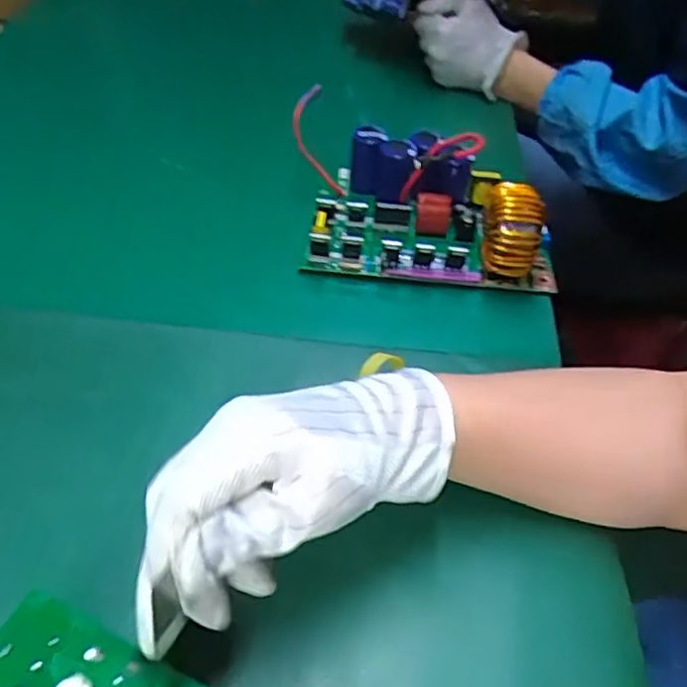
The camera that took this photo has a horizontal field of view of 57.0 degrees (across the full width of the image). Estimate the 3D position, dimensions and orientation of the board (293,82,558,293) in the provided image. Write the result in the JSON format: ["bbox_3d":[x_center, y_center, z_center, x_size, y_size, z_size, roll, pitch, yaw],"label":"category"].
[{"bbox_3d":[0.064,-0.115,0.504,0.204,0.077,0.135,5,46,1],"label":"board"}]

